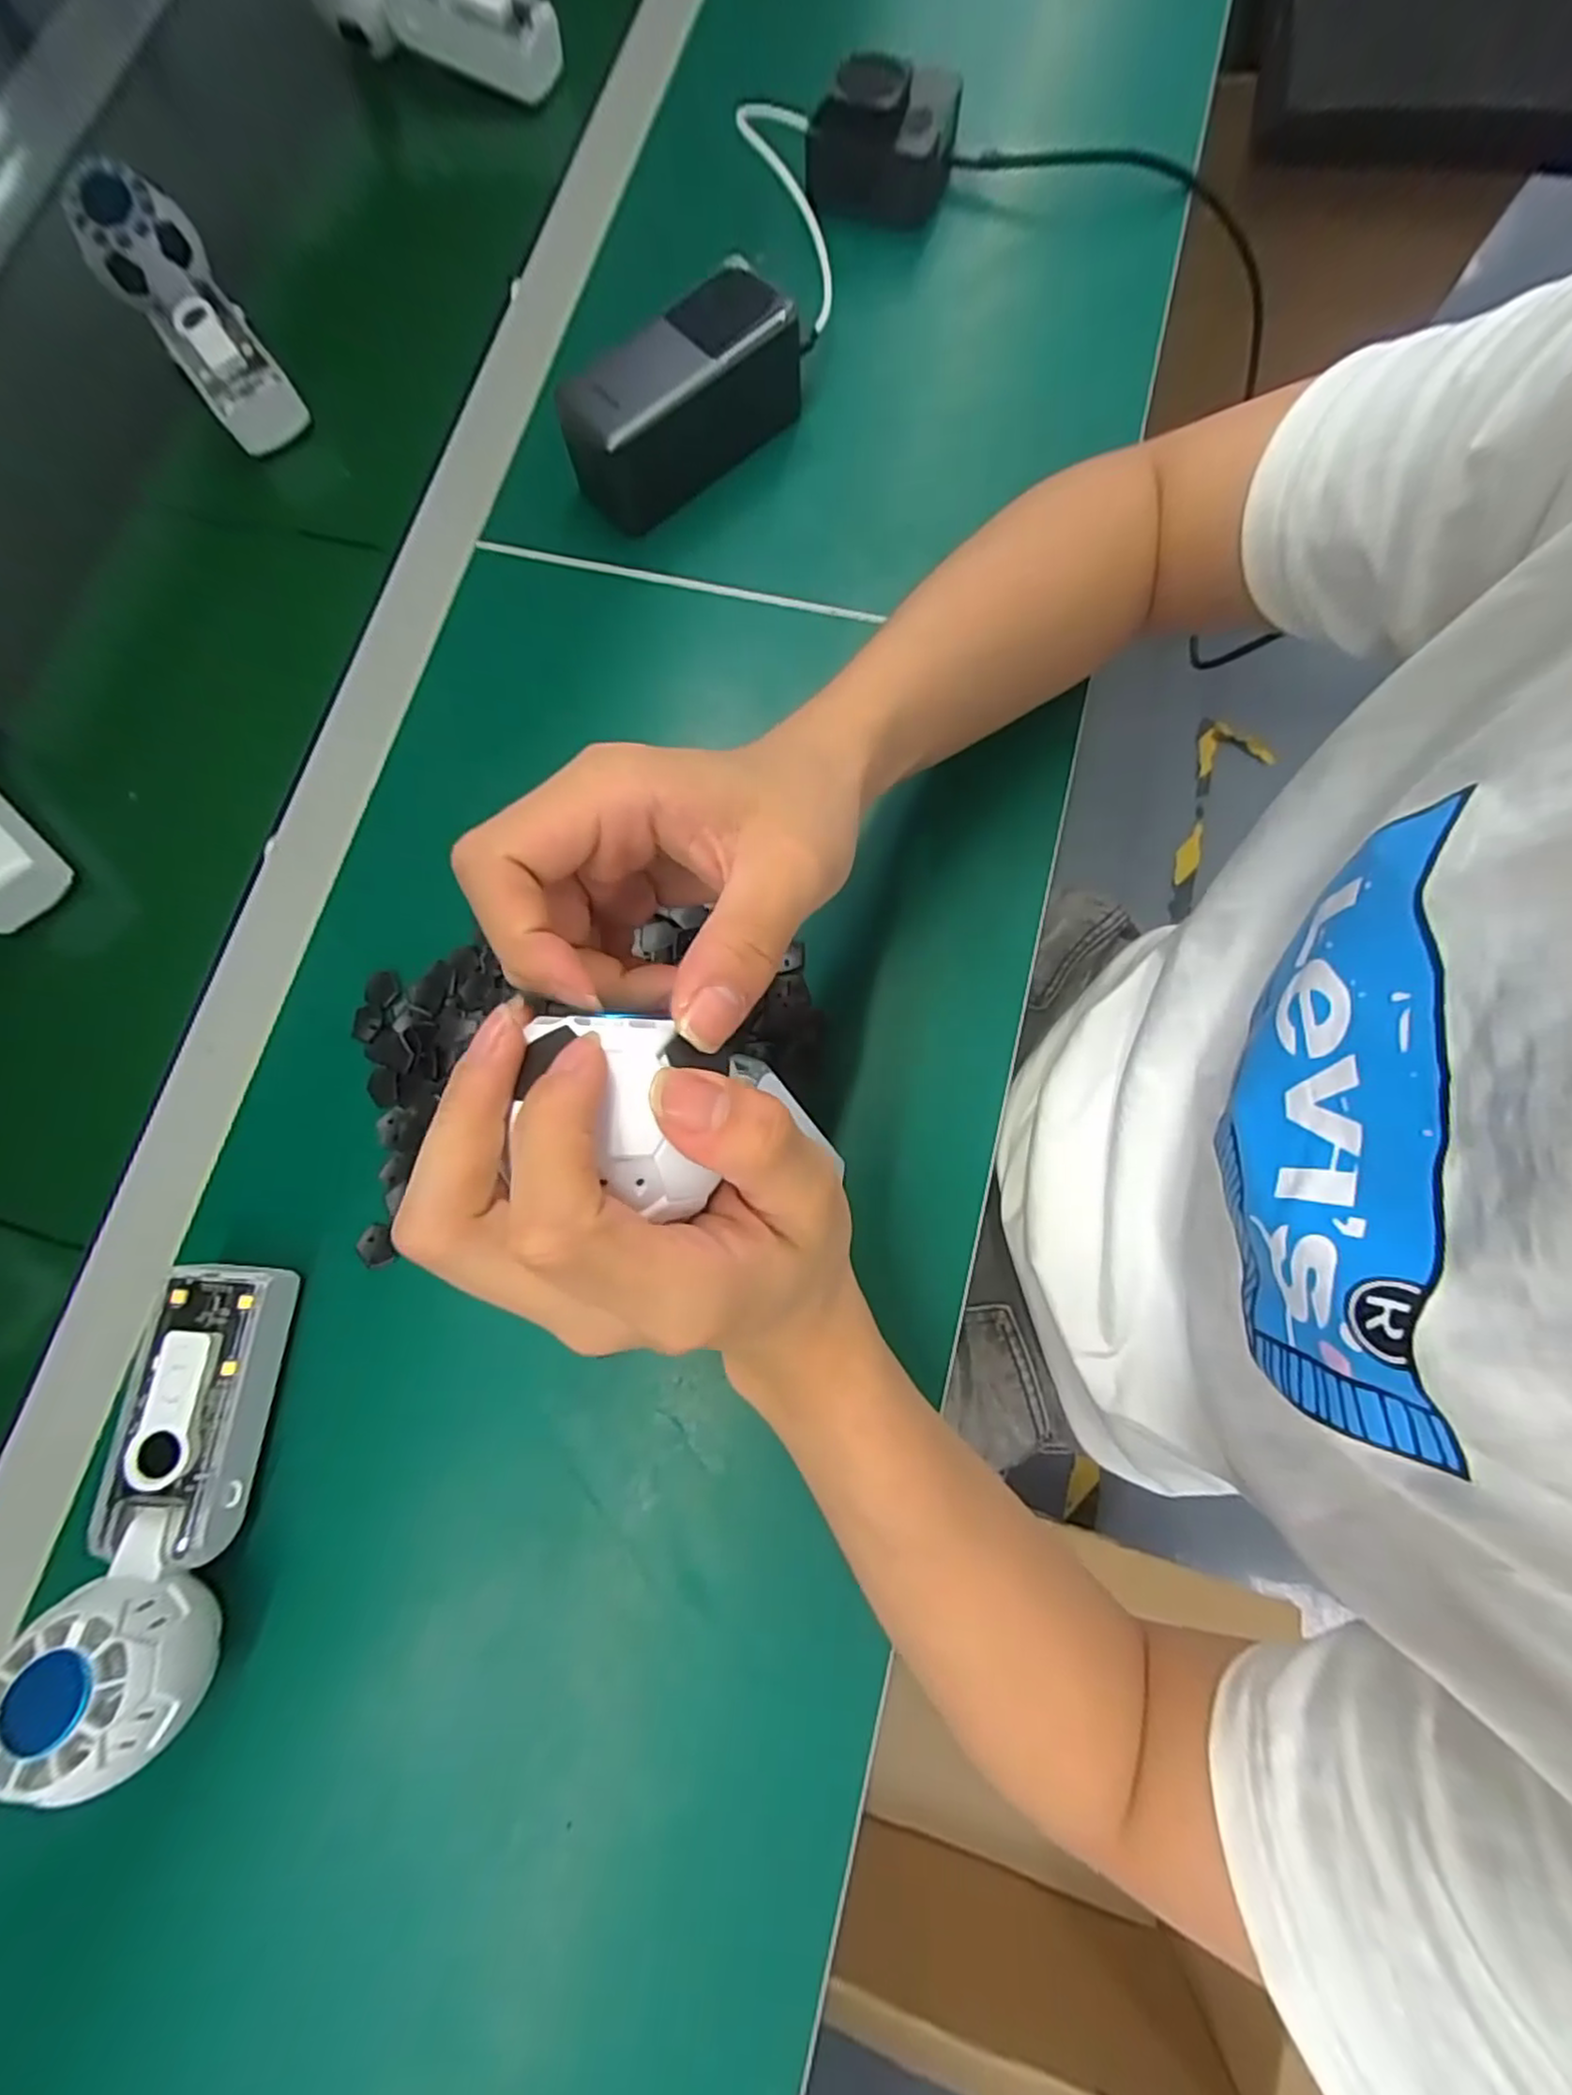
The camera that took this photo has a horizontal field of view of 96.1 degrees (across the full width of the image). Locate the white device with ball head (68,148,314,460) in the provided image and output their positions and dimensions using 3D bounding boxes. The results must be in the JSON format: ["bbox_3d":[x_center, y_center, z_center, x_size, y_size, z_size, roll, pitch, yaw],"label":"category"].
[{"bbox_3d":[-0.357,-0.441,0.422,0.058,0.052,0.162,-36,81,-7],"label":"white device with ball head"}]

